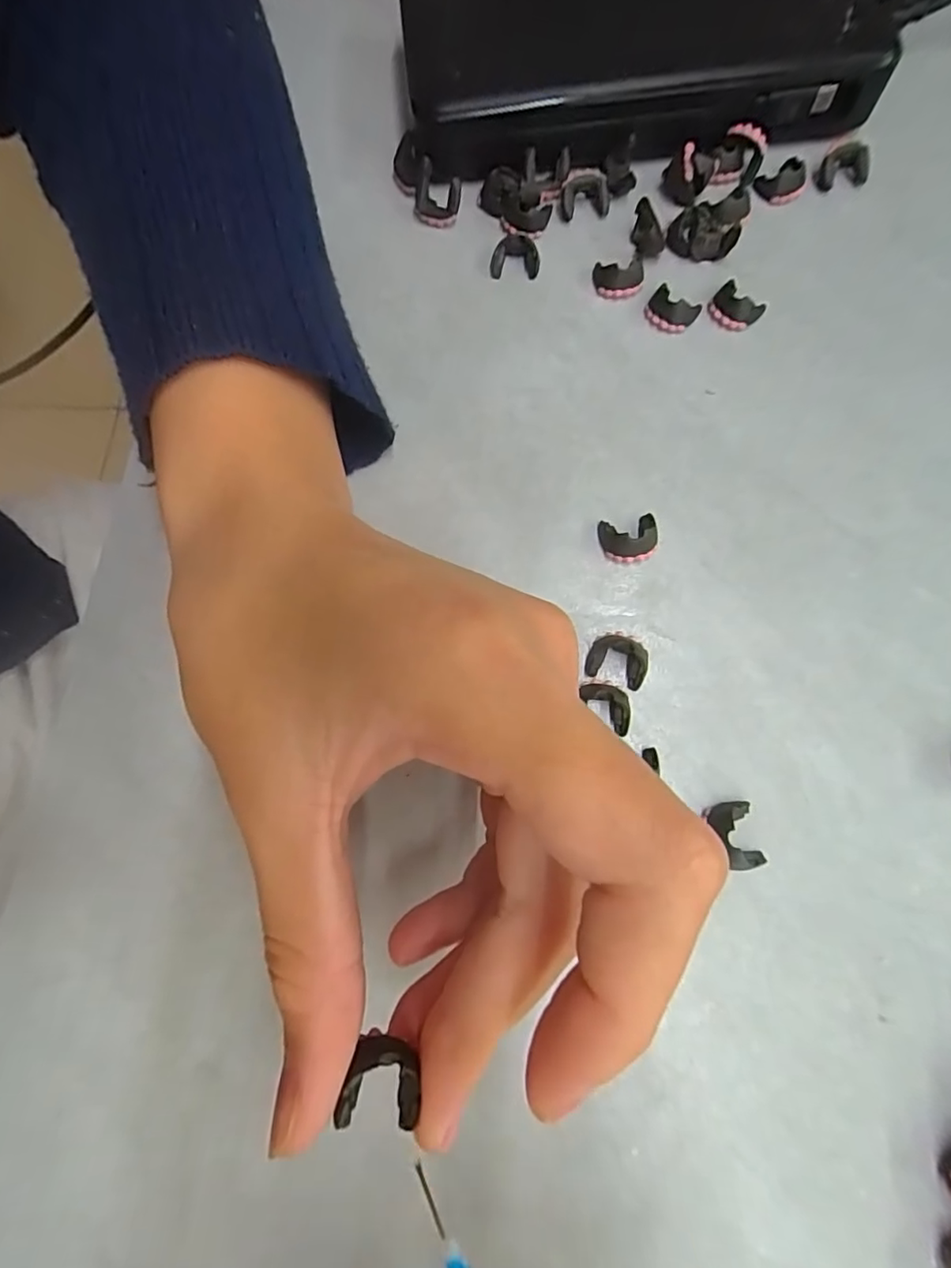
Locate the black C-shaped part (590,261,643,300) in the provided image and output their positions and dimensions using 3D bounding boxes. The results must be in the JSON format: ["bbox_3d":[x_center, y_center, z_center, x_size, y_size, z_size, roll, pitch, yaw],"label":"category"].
[{"bbox_3d":[0.045,-0.114,0.187,0.016,0.007,0.011,11,74,5],"label":"black C-shaped part"}]

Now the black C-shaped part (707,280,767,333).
[{"bbox_3d":[0.081,-0.103,0.182,0.011,0.006,0.015,-41,76,-10],"label":"black C-shaped part"}]

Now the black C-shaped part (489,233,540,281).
[{"bbox_3d":[0.013,-0.124,0.192,0.016,0.006,0.014,2,73,3],"label":"black C-shaped part"}]

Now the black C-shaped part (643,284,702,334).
[{"bbox_3d":[0.061,-0.102,0.184,0.015,0.006,0.012,41,79,13],"label":"black C-shaped part"}]

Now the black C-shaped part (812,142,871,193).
[{"bbox_3d":[0.122,-0.154,0.194,0.014,0.008,0.013,-1,74,2],"label":"black C-shaped part"}]

